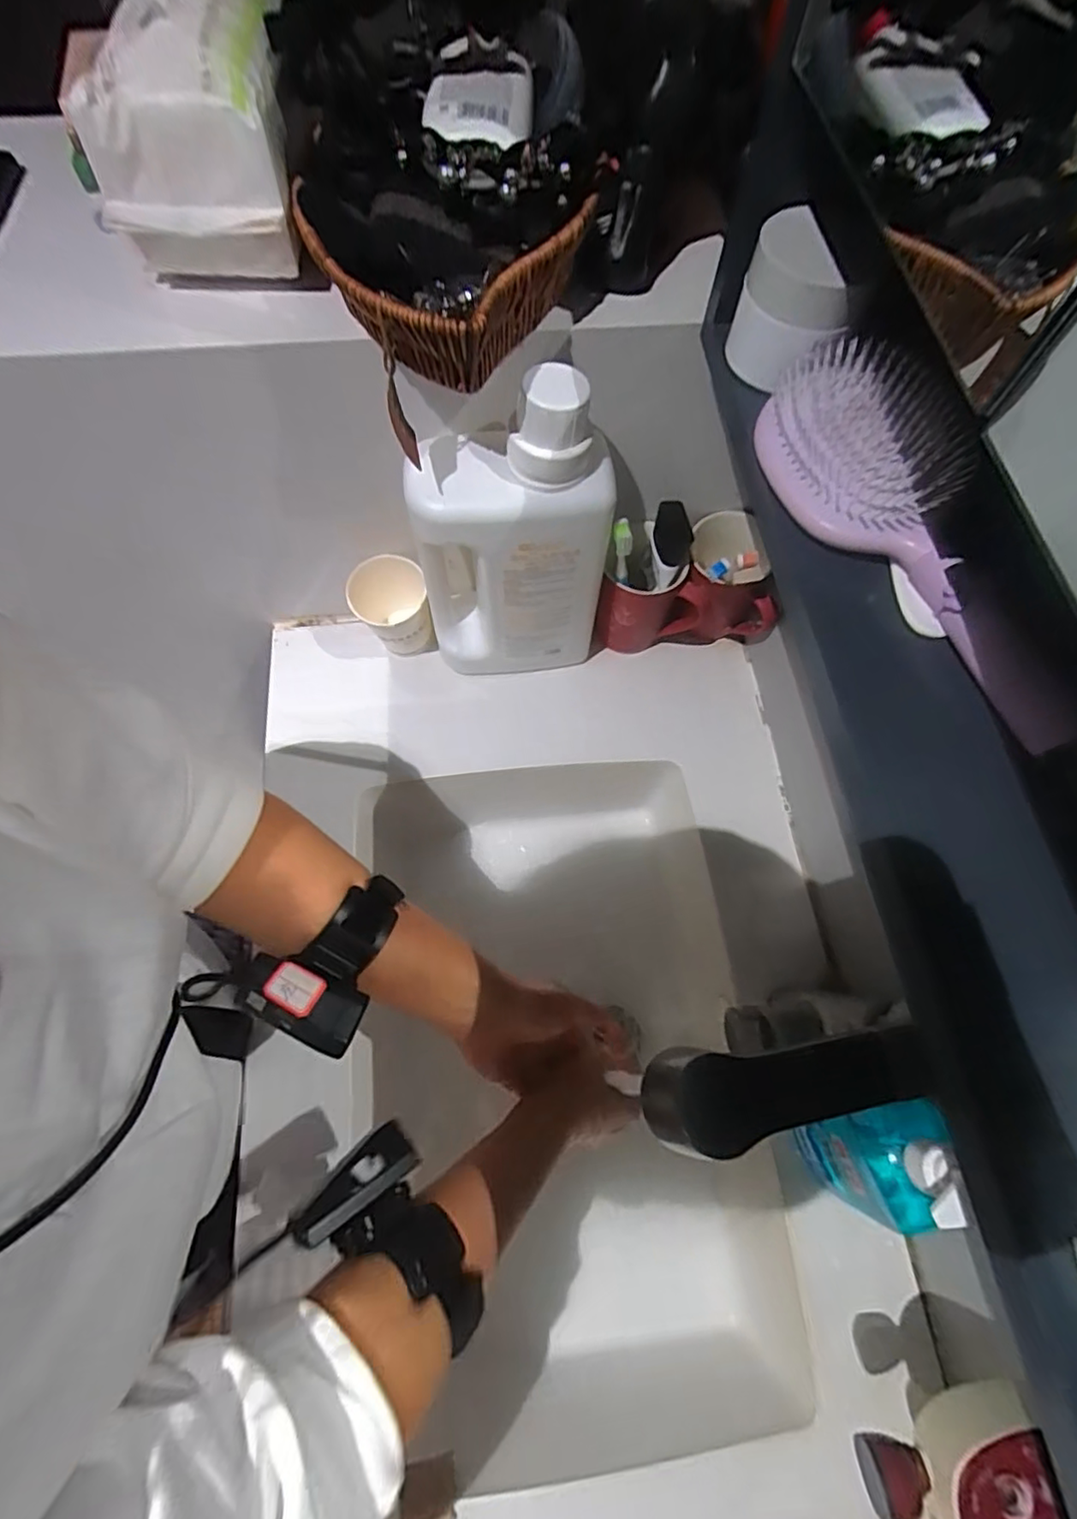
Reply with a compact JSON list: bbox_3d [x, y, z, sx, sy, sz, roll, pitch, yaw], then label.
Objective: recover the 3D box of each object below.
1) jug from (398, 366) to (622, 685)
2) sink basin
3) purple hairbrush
[{"bbox_3d":[-0.029,-0.188,0.527,0.146,0.289,0.115,-12,69,-6],"label":"jug"},{"bbox_3d":[0.021,0.266,0.558,0.315,0.112,0.516,-8,69,-5],"label":"sink basin"},{"bbox_3d":[0.172,-0.108,0.286,0.072,0.041,0.222,-15,70,-7],"label":"purple hairbrush"}]

